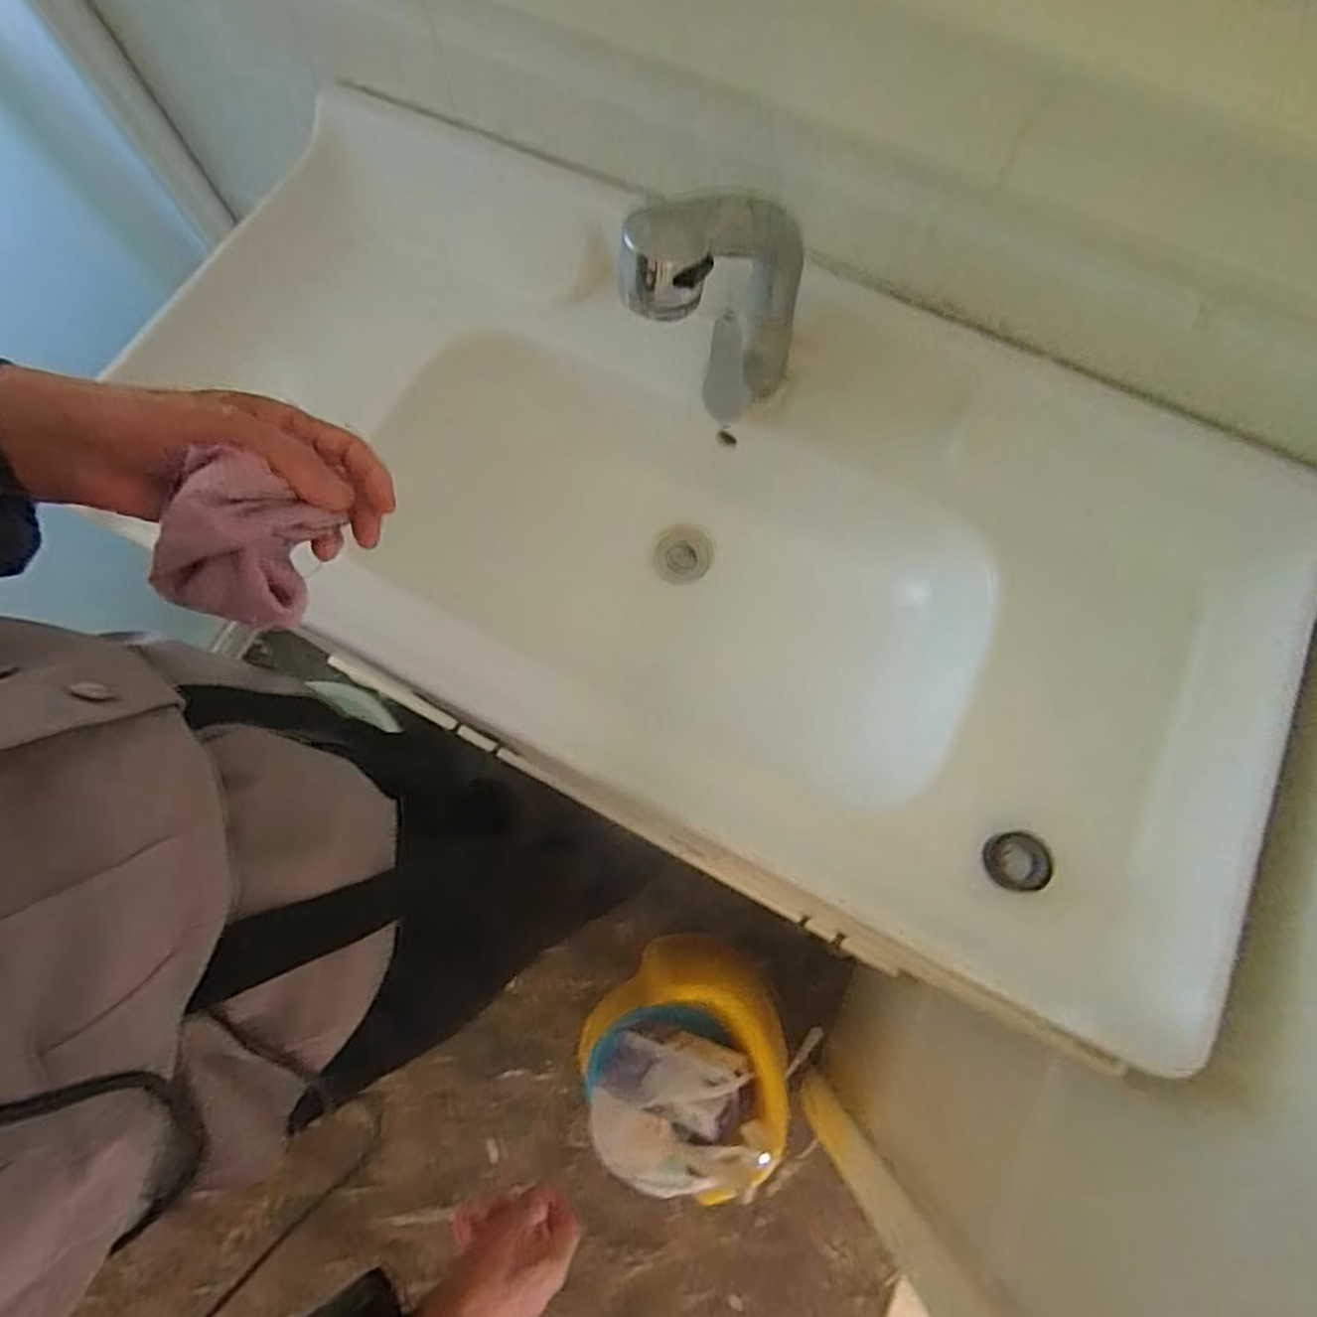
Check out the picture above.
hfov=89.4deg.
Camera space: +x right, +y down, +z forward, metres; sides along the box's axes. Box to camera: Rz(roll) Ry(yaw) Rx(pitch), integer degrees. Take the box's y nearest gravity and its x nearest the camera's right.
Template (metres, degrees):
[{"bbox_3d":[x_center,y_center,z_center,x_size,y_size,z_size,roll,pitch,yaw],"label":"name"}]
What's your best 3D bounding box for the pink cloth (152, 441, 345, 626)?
[{"bbox_3d":[-0.219,-0.061,0.342,0.062,0.070,0.078,22,75,7],"label":"pink cloth"}]

